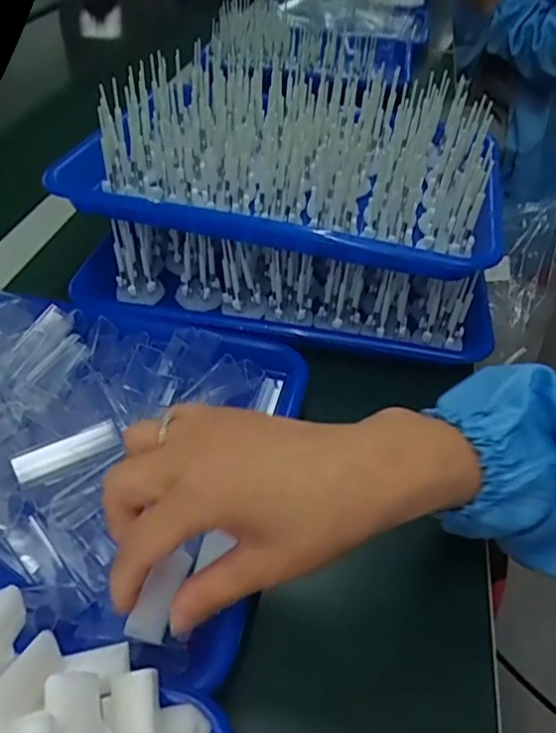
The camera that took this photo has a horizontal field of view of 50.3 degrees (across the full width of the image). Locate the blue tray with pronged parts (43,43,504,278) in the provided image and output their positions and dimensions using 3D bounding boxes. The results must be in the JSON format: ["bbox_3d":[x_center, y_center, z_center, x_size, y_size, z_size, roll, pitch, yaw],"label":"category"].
[{"bbox_3d":[0.027,-0.202,0.499,0.308,0.062,0.310,12,43,10],"label":"blue tray with pronged parts"}]

